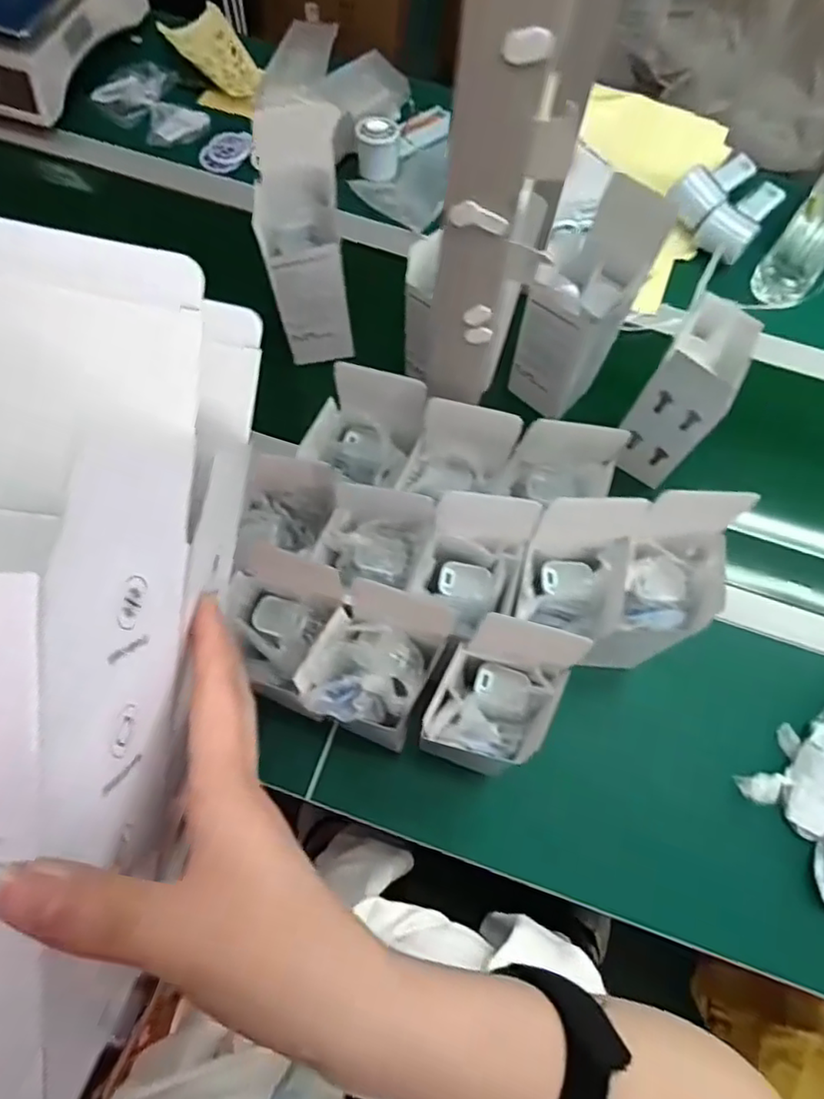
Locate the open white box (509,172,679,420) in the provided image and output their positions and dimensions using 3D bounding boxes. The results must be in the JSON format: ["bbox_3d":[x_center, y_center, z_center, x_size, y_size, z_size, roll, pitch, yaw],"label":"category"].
[{"bbox_3d":[0.173,-0.241,0.618,0.090,0.218,0.080,-42,76,-15],"label":"open white box"}]

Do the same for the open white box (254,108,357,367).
[{"bbox_3d":[-0.103,-0.295,0.621,0.089,0.245,0.056,-1,46,-2],"label":"open white box"}]

